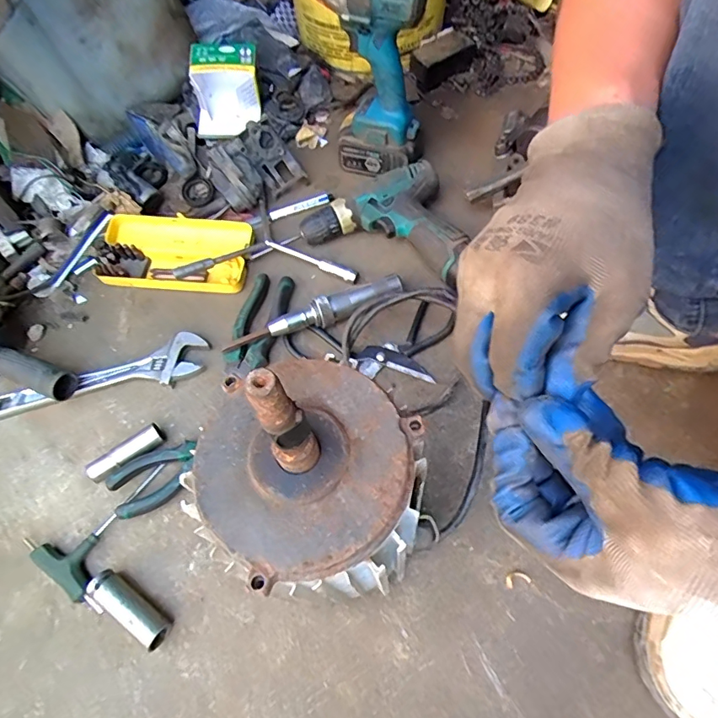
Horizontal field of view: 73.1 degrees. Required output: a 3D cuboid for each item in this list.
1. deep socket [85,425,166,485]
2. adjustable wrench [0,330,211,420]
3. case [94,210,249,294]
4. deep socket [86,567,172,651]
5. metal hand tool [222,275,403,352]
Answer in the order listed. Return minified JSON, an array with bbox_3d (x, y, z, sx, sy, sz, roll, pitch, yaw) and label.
[{"bbox_3d":[-0.237,0.098,0.494,0.075,0.022,0.021,-35,63,-17],"label":"deep socket"},{"bbox_3d":[-0.284,0.025,0.541,0.227,0.026,0.056,-21,62,-8],"label":"adjustable wrench"},{"bbox_3d":[-0.238,-0.141,0.639,0.184,0.043,0.110,-1,59,3],"label":"case"},{"bbox_3d":[-0.199,0.217,0.424,0.079,0.026,0.025,28,64,18],"label":"deep socket"},{"bbox_3d":[-0.049,-0.050,0.555,0.209,0.031,0.025,-21,60,-10],"label":"metal hand tool"}]

